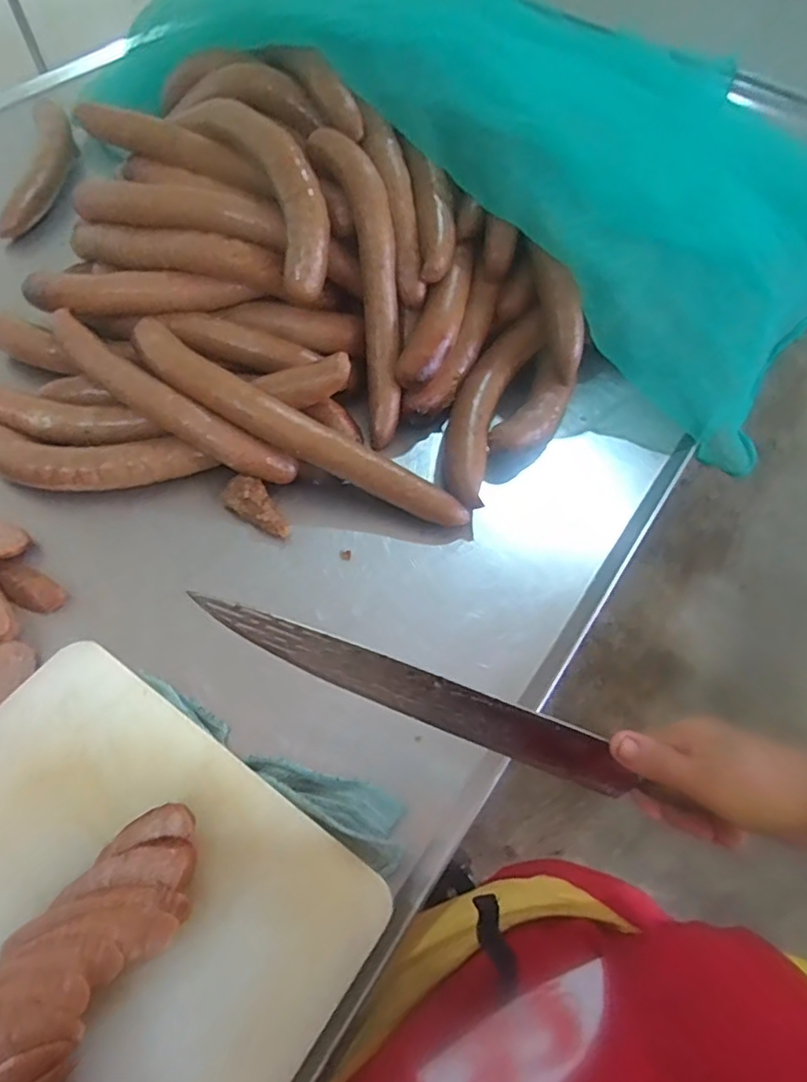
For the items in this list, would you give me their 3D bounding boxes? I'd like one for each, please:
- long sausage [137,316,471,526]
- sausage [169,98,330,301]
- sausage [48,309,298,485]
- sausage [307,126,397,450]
[{"bbox_3d":[-0.100,-0.102,0.531,0.349,0.045,0.055,30,62,1],"label":"long sausage"},{"bbox_3d":[-0.128,-0.339,0.557,0.059,0.062,0.238,-27,78,-17],"label":"sausage"},{"bbox_3d":[-0.222,-0.129,0.540,0.271,0.041,0.045,31,63,13],"label":"sausage"},{"bbox_3d":[-0.036,-0.240,0.569,0.052,0.050,0.288,-10,101,-8],"label":"sausage"}]

